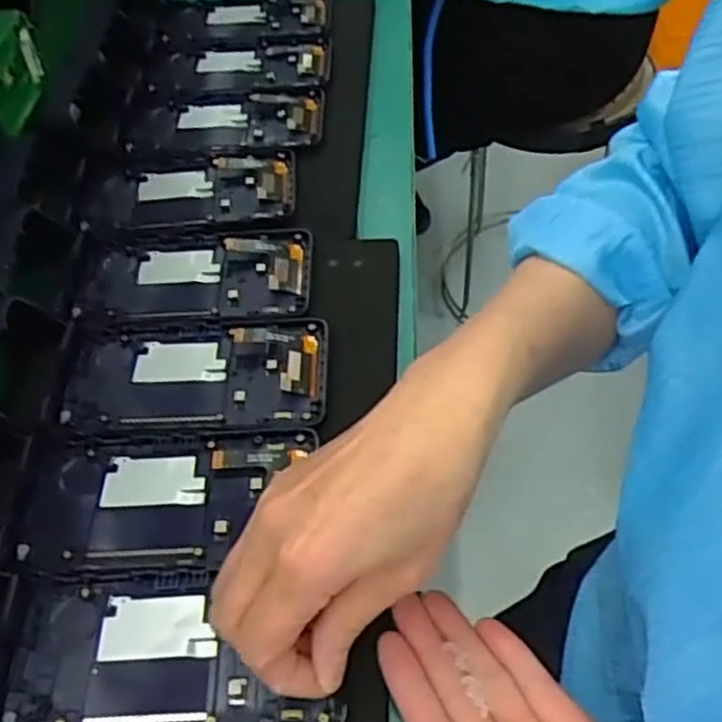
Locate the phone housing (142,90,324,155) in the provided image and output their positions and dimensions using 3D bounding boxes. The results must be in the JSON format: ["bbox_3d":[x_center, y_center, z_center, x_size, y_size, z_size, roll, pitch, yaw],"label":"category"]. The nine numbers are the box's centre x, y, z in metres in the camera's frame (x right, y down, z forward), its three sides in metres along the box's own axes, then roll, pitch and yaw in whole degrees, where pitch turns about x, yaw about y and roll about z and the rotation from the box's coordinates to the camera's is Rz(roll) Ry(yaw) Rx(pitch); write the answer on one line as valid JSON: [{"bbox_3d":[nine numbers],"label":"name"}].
[{"bbox_3d":[-0.103,-0.193,0.617,0.142,0.014,0.071,-5,52,1],"label":"phone housing"}]

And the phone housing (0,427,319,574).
[{"bbox_3d":[-0.110,0.075,0.414,0.154,0.012,0.079,-4,52,2],"label":"phone housing"}]

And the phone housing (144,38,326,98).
[{"bbox_3d":[-0.105,-0.260,0.663,0.155,0.008,0.074,-6,52,0],"label":"phone housing"}]

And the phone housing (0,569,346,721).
[{"bbox_3d":[-0.090,0.138,0.360,0.153,0.017,0.077,0,54,-3],"label":"phone housing"}]

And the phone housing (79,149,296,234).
[{"bbox_3d":[-0.127,-0.127,0.567,0.153,0.014,0.073,-7,52,-1],"label":"phone housing"}]

